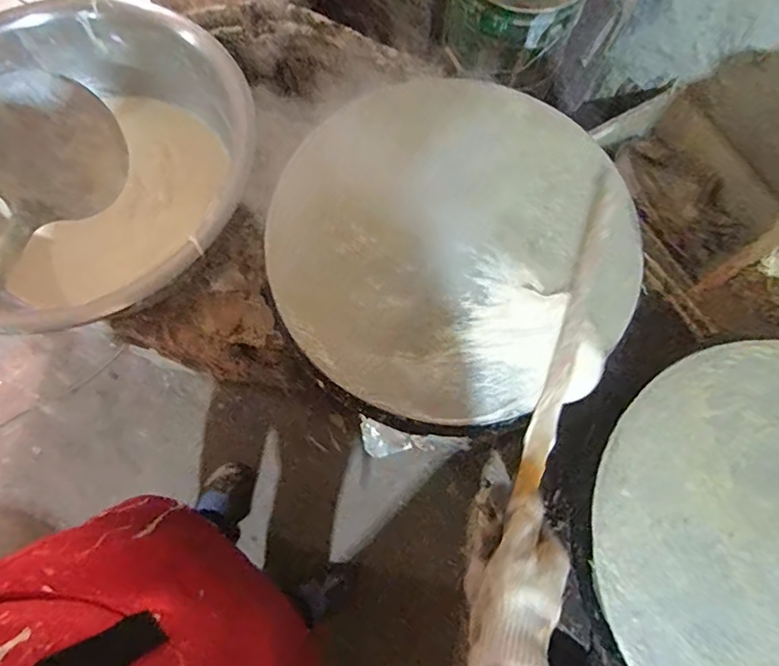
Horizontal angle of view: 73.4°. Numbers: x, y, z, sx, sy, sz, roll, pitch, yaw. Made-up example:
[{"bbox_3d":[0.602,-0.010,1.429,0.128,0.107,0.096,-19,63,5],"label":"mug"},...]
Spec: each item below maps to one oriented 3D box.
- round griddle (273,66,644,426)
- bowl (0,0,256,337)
[{"bbox_3d":[0.064,-0.100,0.528,0.344,0.033,0.360,0,74,0],"label":"round griddle"},{"bbox_3d":[-0.457,-0.217,0.745,0.460,0.173,0.496,0,74,0],"label":"bowl"}]

